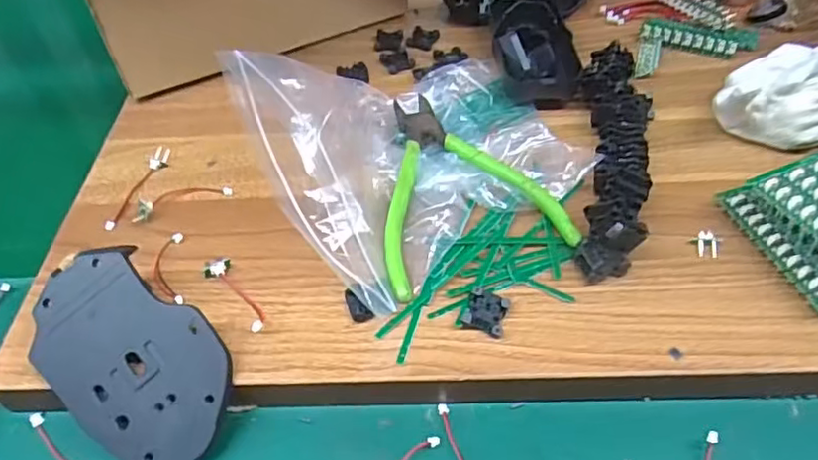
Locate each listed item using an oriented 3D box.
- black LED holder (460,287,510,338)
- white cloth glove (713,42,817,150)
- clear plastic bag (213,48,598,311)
[{"bbox_3d":[0.039,0.041,0.313,0.020,0.008,0.022,12,51,15],"label":"black LED holder"},{"bbox_3d":[0.239,-0.079,0.367,0.063,0.061,0.097,-38,56,-25],"label":"white cloth glove"},{"bbox_3d":[0.008,-0.054,0.364,0.175,0.054,0.171,-29,53,-20],"label":"clear plastic bag"}]

